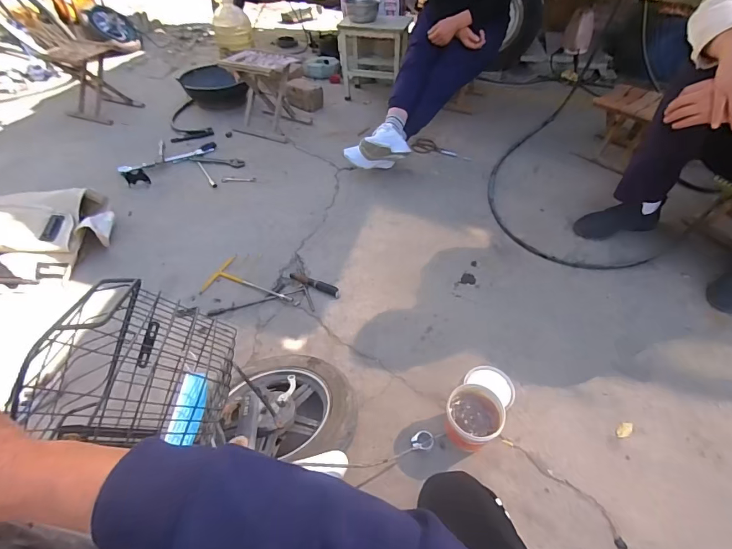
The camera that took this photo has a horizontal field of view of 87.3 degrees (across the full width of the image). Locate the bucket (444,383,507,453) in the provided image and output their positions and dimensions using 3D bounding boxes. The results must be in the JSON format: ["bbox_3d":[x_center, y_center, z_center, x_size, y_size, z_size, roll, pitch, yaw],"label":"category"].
[{"bbox_3d":[0.244,0.332,0.886,0.126,0.096,0.128,-5,51,-3],"label":"bucket"}]

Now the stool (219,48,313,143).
[{"bbox_3d":[-0.459,-0.805,1.719,0.336,0.283,0.263,14,52,12],"label":"stool"}]

